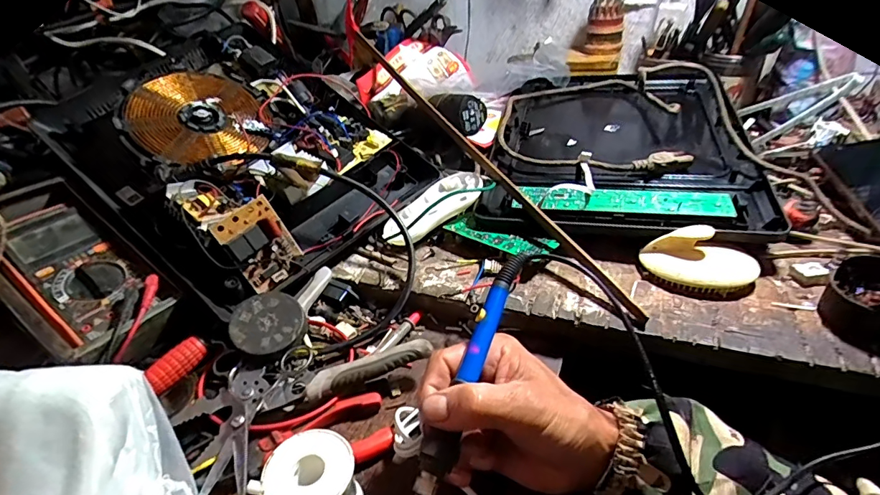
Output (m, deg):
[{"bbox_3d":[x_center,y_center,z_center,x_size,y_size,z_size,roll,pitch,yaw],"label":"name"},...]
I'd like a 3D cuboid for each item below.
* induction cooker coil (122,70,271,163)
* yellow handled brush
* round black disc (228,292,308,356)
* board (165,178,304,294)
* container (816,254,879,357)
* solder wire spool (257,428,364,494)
[{"bbox_3d":[-0.270,-0.151,0.513,0.134,0.010,0.134,-17,65,-33],"label":"induction cooker coil"},{"bbox_3d":[0.229,0.009,0.406,0.093,0.038,0.066,18,42,28],"label":"yellow handled brush"},{"bbox_3d":[-0.139,0.061,0.376,0.057,0.006,0.054,3,52,-4],"label":"round black disc"},{"bbox_3d":[-0.190,-0.022,0.430,0.132,0.048,0.061,39,44,-2],"label":"board"},{"bbox_3d":[0.330,0.043,0.348,0.060,0.048,0.063,-3,36,2],"label":"container"},{"bbox_3d":[-0.074,0.148,0.280,0.051,0.050,0.050,-3,36,2],"label":"solder wire spool"}]

